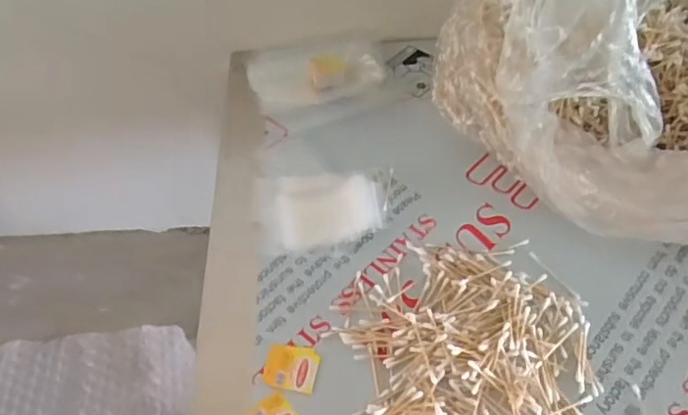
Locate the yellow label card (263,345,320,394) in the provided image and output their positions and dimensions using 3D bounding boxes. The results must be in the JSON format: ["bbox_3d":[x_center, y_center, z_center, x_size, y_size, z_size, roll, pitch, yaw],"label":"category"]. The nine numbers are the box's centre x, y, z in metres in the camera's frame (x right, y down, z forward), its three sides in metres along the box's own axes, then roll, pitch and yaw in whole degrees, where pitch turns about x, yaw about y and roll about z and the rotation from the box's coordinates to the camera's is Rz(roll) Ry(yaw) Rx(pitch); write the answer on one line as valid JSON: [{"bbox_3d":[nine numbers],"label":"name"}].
[{"bbox_3d":[-0.053,0.160,0.560,0.053,0.004,0.046,7,53,8],"label":"yellow label card"}]

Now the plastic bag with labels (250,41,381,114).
[{"bbox_3d":[-0.045,-0.205,0.831,0.185,0.035,0.120,-13,53,-7],"label":"plastic bag with labels"}]

